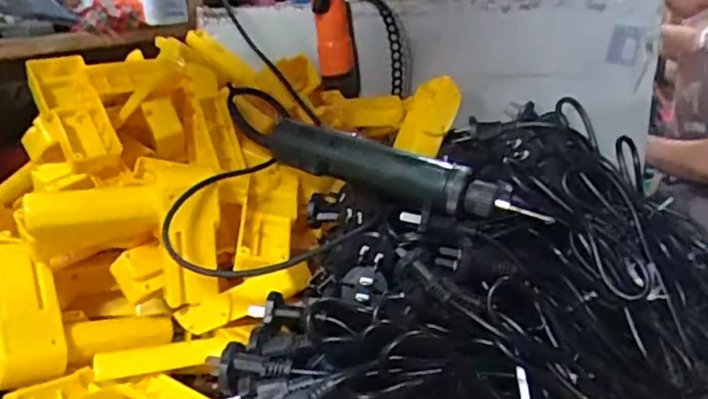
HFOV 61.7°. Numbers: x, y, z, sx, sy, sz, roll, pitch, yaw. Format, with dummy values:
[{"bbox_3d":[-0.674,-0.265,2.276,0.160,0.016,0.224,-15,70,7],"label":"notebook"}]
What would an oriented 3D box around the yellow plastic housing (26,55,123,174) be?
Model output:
[{"bbox_3d":[-0.280,-0.088,0.592,0.057,0.031,0.161,-14,54,-31],"label":"yellow plastic housing"}]

